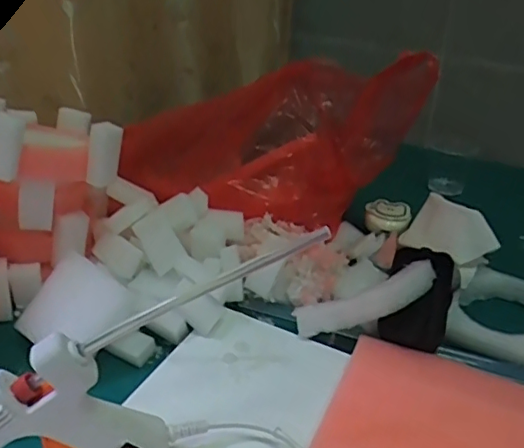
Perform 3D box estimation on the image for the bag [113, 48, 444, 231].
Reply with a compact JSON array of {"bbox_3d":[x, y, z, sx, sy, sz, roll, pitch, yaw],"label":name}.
[{"bbox_3d":[0.010,-0.066,0.563,0.321,0.153,0.101,-9,29,12],"label":"bag"}]

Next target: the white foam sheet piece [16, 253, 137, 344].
[{"bbox_3d":[-0.144,0.066,0.439,0.068,0.011,0.073,34,75,15],"label":"white foam sheet piece"}]

